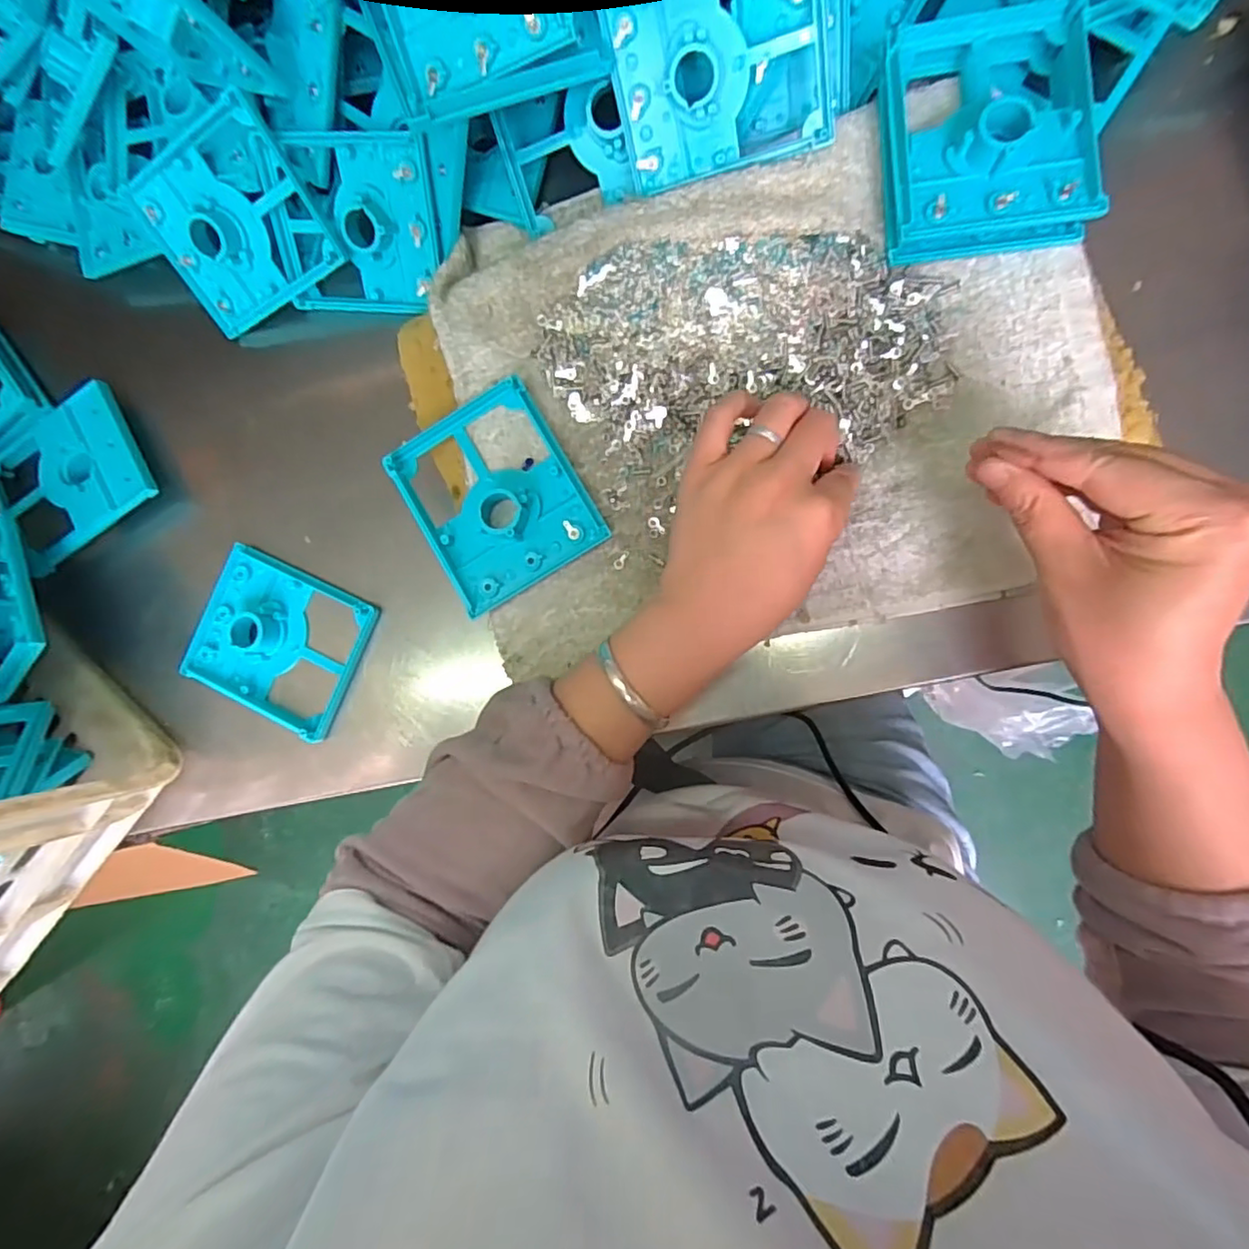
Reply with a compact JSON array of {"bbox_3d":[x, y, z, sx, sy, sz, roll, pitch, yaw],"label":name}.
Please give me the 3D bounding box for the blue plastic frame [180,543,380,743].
[{"bbox_3d":[-0.233,0.011,0.413,0.114,0.023,0.096,24,90,10],"label":"blue plastic frame"}]

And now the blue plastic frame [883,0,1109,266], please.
[{"bbox_3d":[0.189,-0.264,0.323,0.103,0.034,0.126,-2,86,9],"label":"blue plastic frame"}]

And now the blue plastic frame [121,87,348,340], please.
[{"bbox_3d":[-0.255,-0.261,0.401,0.114,0.023,0.100,-21,120,19],"label":"blue plastic frame"}]

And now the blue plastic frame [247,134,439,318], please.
[{"bbox_3d":[-0.175,-0.256,0.397,0.112,0.022,0.098,8,124,10],"label":"blue plastic frame"}]

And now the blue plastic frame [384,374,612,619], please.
[{"bbox_3d":[-0.077,-0.078,0.365,0.096,0.020,0.115,-31,82,6],"label":"blue plastic frame"}]

